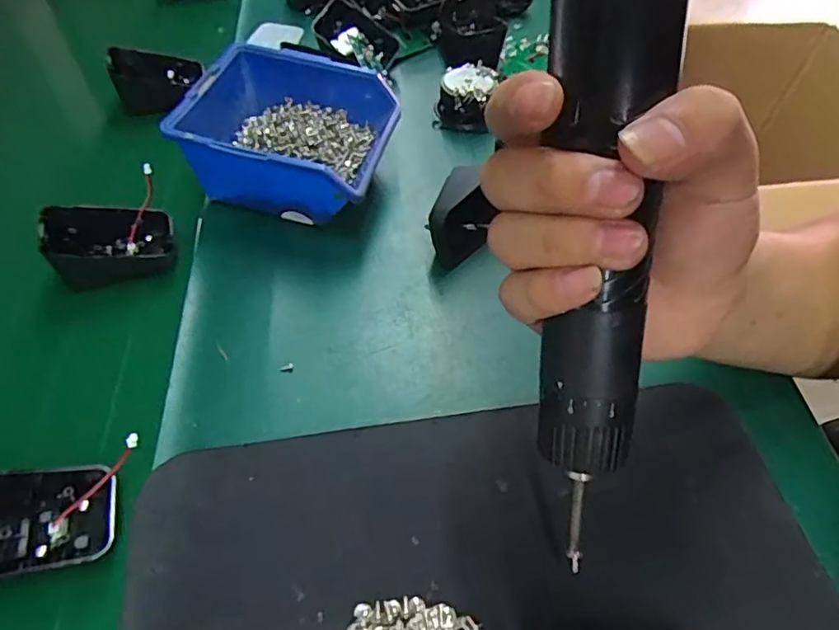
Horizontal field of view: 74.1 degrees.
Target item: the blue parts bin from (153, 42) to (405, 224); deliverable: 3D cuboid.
[{"bbox_3d":[-0.084,-0.117,0.376,0.118,0.066,0.111,12,53,6],"label":"blue parts bin"}]

